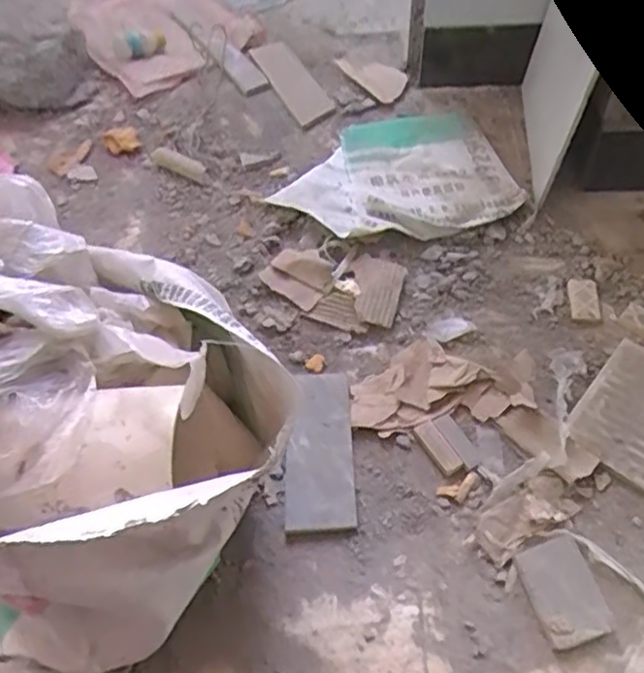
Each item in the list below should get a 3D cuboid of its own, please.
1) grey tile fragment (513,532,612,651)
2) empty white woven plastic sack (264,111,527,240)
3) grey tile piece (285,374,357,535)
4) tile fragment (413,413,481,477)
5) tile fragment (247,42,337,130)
[{"bbox_3d":[0.203,0.215,0.581,0.055,0.014,0.082,-15,53,-7],"label":"grey tile fragment"},{"bbox_3d":[0.088,-0.203,0.866,0.274,0.033,0.226,-16,53,-8],"label":"empty white woven plastic sack"},{"bbox_3d":[-0.003,0.110,0.674,0.065,0.012,0.164,1,60,-6],"label":"grey tile piece"},{"bbox_3d":[0.122,0.106,0.670,0.041,0.005,0.061,-26,55,-15],"label":"tile fragment"},{"bbox_3d":[-0.042,-0.365,0.991,0.061,0.014,0.176,-25,67,-14],"label":"tile fragment"}]

